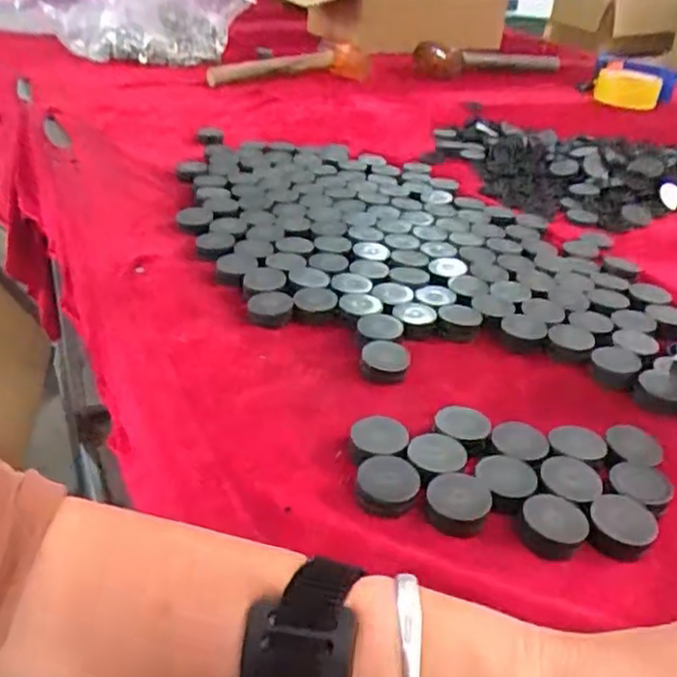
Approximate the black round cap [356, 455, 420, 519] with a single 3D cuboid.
[{"bbox_3d":[0.026,0.077,0.382,0.032,0.009,0.033,4,33,-2],"label":"black round cap"}]

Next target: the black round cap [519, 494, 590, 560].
[{"bbox_3d":[0.110,0.096,0.367,0.032,0.015,0.031,4,33,-2],"label":"black round cap"}]

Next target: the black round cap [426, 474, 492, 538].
[{"bbox_3d":[0.062,0.087,0.373,0.032,0.013,0.031,4,33,-2],"label":"black round cap"}]

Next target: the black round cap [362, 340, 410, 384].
[{"bbox_3d":[0.031,0.014,0.480,0.029,0.012,0.034,1,33,-7],"label":"black round cap"}]

